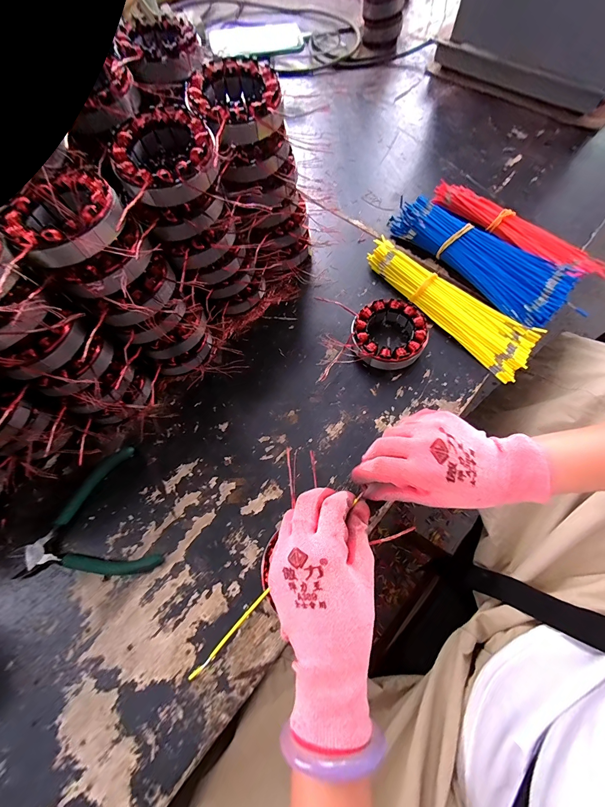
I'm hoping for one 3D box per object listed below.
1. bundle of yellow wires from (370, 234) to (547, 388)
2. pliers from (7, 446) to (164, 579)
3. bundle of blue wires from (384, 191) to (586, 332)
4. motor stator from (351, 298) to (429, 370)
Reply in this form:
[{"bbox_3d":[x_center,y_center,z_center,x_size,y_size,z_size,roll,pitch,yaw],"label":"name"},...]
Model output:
[{"bbox_3d":[0.188,-0.135,0.401,0.071,0.025,0.244,-38,73,-13],"label":"bundle of yellow wires"},{"bbox_3d":[-0.228,0.129,0.318,0.133,0.008,0.132,-24,70,-8],"label":"pliers"},{"bbox_3d":[0.234,-0.199,0.420,0.091,0.037,0.255,-42,74,-14],"label":"bundle of blue wires"},{"bbox_3d":[0.104,-0.083,0.376,0.086,0.033,0.086,0,69,1],"label":"motor stator"}]

